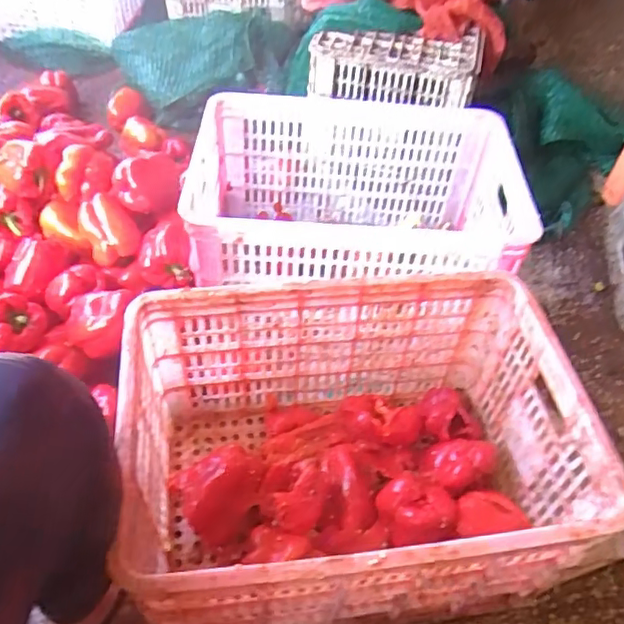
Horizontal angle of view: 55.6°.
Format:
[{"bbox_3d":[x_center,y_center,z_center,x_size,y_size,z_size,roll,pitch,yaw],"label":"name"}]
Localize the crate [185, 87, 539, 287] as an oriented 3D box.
[{"bbox_3d":[0.083,-0.168,1.038,0.539,0.261,0.381,5,50,0],"label":"crate"}]

